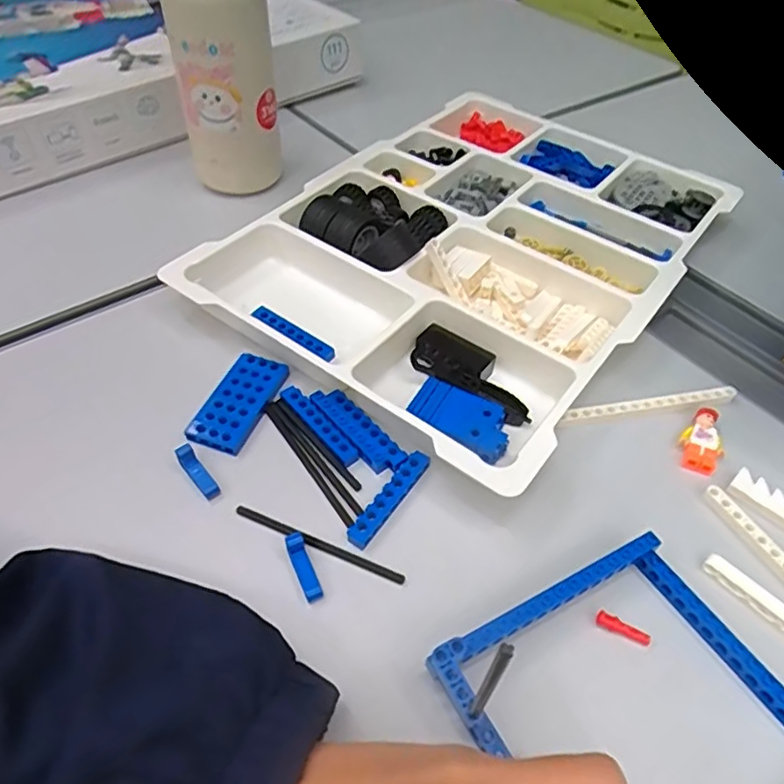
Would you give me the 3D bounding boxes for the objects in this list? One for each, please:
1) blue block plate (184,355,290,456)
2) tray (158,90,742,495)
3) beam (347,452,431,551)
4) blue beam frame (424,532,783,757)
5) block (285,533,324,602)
[{"bbox_3d":[-0.089,0.005,0.360,0.032,0.008,0.068,19,50,12],"label":"blue block plate"},{"bbox_3d":[0.069,-0.113,0.457,0.255,0.044,0.379,31,53,21],"label":"tray"},{"bbox_3d":[-0.001,0.056,0.324,0.011,0.010,0.063,29,53,20],"label":"beam"},{"bbox_3d":[0.103,0.135,0.245,0.129,0.020,0.130,-22,52,-24],"label":"blue beam frame"},{"bbox_3d":[-0.042,0.084,0.293,0.009,0.005,0.033,-18,67,-20],"label":"block"}]

